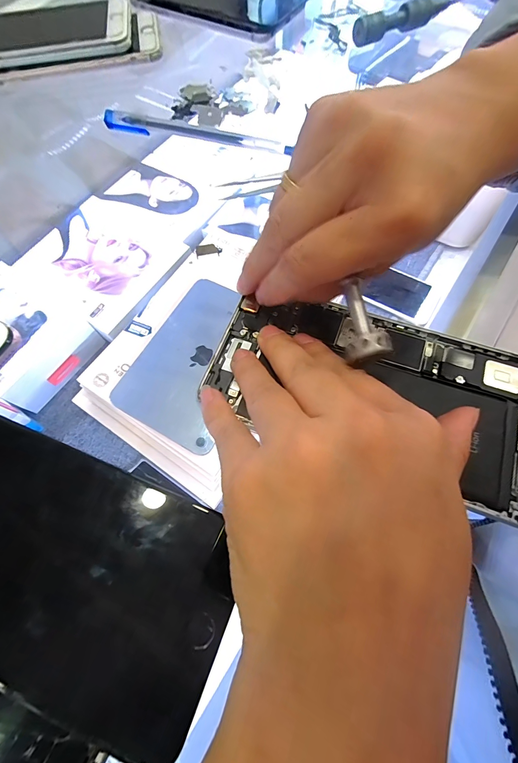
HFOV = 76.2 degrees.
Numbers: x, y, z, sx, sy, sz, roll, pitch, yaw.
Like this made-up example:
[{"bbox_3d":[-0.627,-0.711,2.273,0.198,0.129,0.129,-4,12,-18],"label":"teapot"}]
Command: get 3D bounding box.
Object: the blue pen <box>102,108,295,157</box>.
[{"bbox_3d":[-0.046,-0.177,0.234,0.140,0.008,0.011,15,68,9],"label":"blue pen"}]

